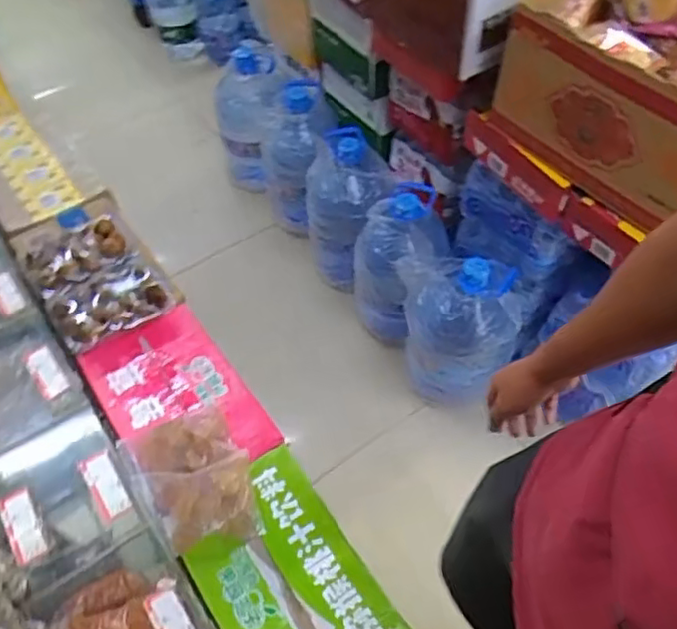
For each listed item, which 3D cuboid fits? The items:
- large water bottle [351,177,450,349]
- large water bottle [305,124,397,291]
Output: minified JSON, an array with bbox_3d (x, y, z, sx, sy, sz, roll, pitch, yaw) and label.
[{"bbox_3d":[0.162,-0.103,1.657,0.229,0.467,0.271,1,53,2],"label":"large water bottle"},{"bbox_3d":[0.005,-0.282,1.748,0.258,0.436,0.204,30,59,22],"label":"large water bottle"}]

